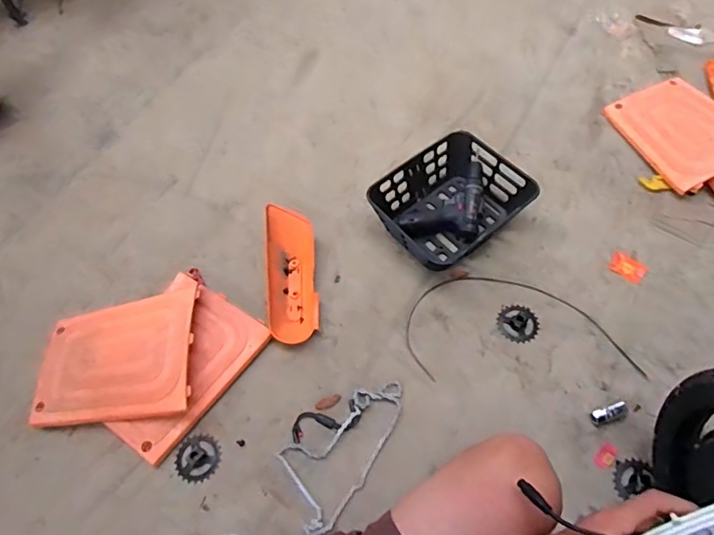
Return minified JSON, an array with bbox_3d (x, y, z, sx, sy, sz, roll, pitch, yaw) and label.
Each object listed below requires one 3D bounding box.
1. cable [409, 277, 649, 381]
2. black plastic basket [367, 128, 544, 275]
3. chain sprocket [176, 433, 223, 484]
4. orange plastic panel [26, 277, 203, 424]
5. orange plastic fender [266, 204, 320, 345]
[{"bbox_3d":[0.337,0.119,1.014,0.451,0.004,0.233,-3,60,2],"label":"cable"},{"bbox_3d":[0.218,-0.148,1.123,0.316,0.108,0.265,-36,65,-16],"label":"black plastic basket"},{"bbox_3d":[-0.301,0.361,0.916,0.081,0.006,0.086,-1,60,3],"label":"chain sprocket"},{"bbox_3d":[-0.487,0.167,0.998,0.322,0.034,0.287,-9,58,8],"label":"orange plastic panel"},{"bbox_3d":[-0.154,0.013,1.087,0.117,0.061,0.325,-6,60,0],"label":"orange plastic fender"}]

